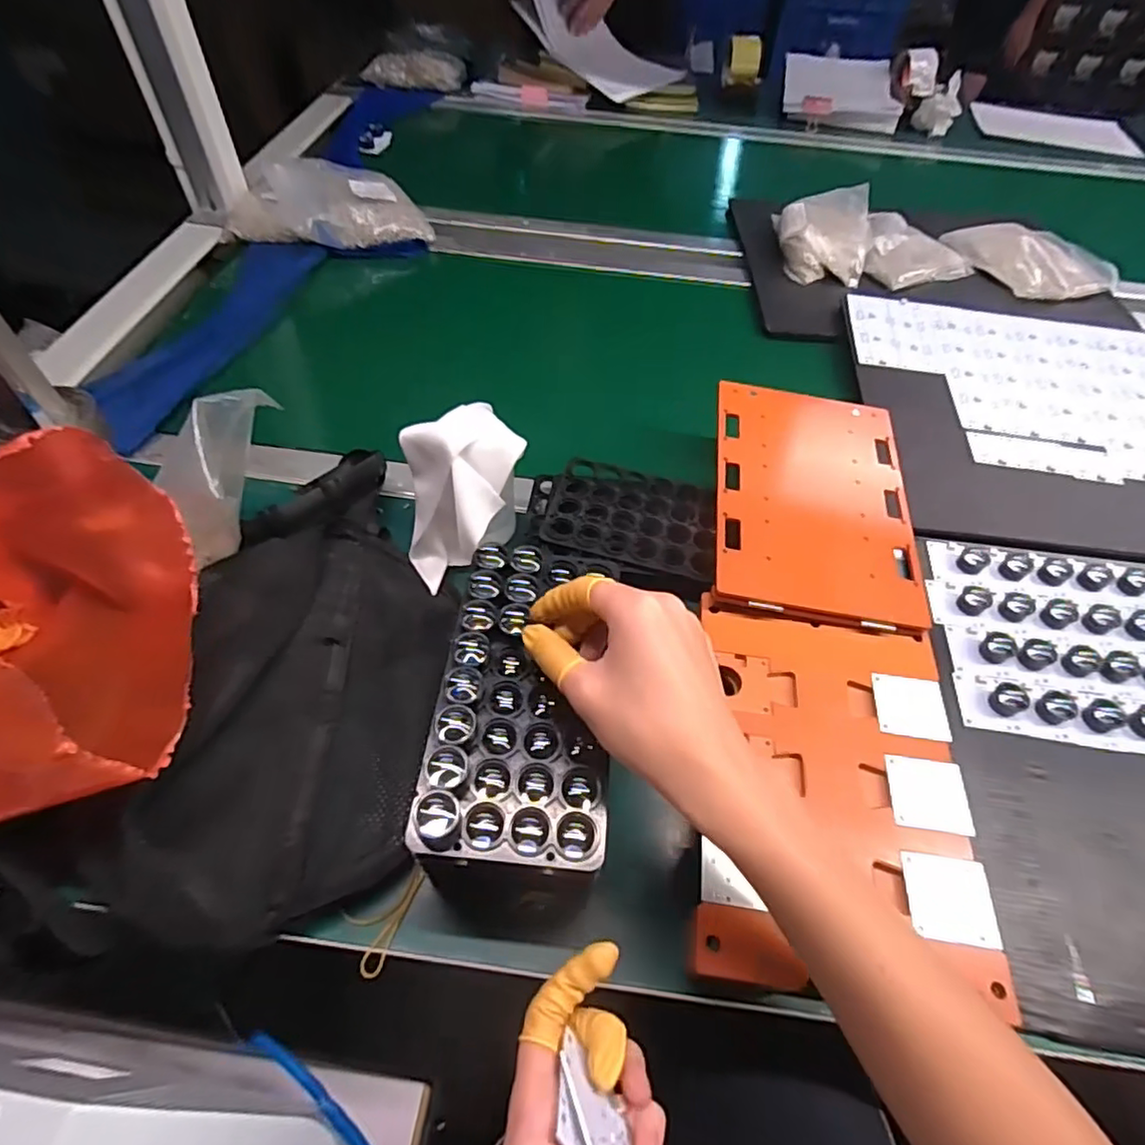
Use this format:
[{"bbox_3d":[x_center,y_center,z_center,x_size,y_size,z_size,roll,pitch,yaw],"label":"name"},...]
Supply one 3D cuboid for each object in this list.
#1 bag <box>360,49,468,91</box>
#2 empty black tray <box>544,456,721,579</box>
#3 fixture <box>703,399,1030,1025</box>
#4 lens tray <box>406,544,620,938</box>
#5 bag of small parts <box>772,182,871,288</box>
[{"bbox_3d":[-0.296,-0.941,1.163,0.187,0.063,0.057,-6,53,-8],"label":"bag"},{"bbox_3d":[0.054,-0.050,0.529,0.142,0.011,0.097,16,54,8],"label":"empty black tray"},{"bbox_3d":[0.184,0.039,0.457,0.165,0.066,0.455,8,53,3],"label":"fixture"},{"bbox_3d":[-0.031,0.077,0.350,0.099,0.030,0.218,0,58,-4],"label":"lens tray"},{"bbox_3d":[0.342,-0.463,0.837,0.118,0.046,0.167,7,53,2],"label":"bag of small parts"}]

